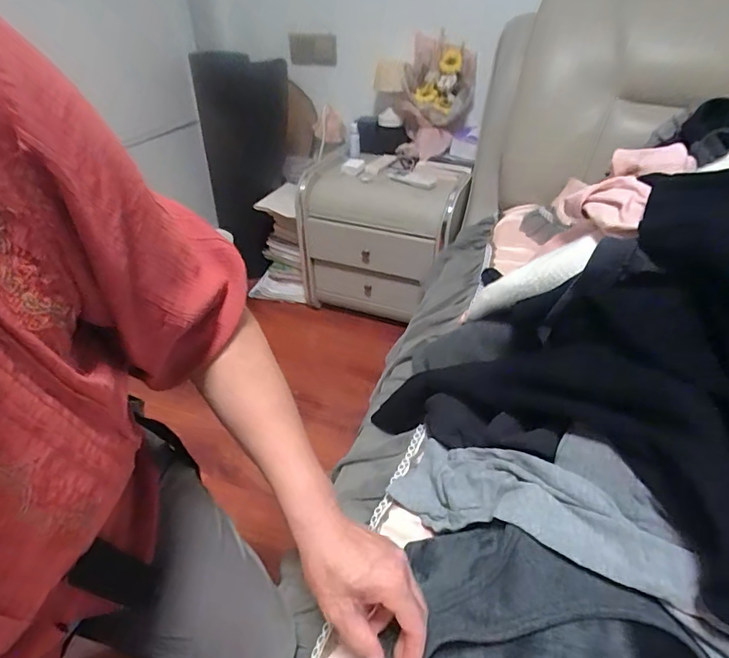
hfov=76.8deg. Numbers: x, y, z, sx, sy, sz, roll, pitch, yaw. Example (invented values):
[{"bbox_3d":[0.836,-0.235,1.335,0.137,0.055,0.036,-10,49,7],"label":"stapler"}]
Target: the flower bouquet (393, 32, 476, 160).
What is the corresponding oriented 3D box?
[{"bbox_3d":[0.219,-0.713,1.416,0.220,0.297,0.233,6,39,9],"label":"flower bouquet"}]

